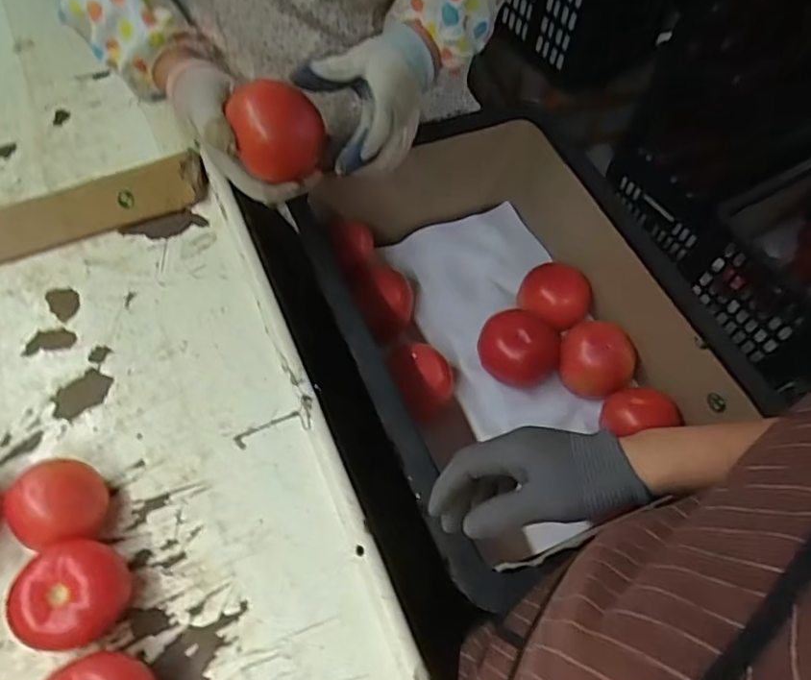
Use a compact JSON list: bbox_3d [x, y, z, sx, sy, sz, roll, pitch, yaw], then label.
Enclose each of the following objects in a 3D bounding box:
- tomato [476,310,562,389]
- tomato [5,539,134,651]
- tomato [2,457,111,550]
[{"bbox_3d":[0.127,0.009,0.684,0.090,0.058,0.083,1,61,-2],"label":"tomato"},{"bbox_3d":[-0.242,0.190,0.445,0.069,0.059,0.070,1,61,-2],"label":"tomato"},{"bbox_3d":[-0.269,0.130,0.472,0.061,0.058,0.067,1,61,-2],"label":"tomato"}]

